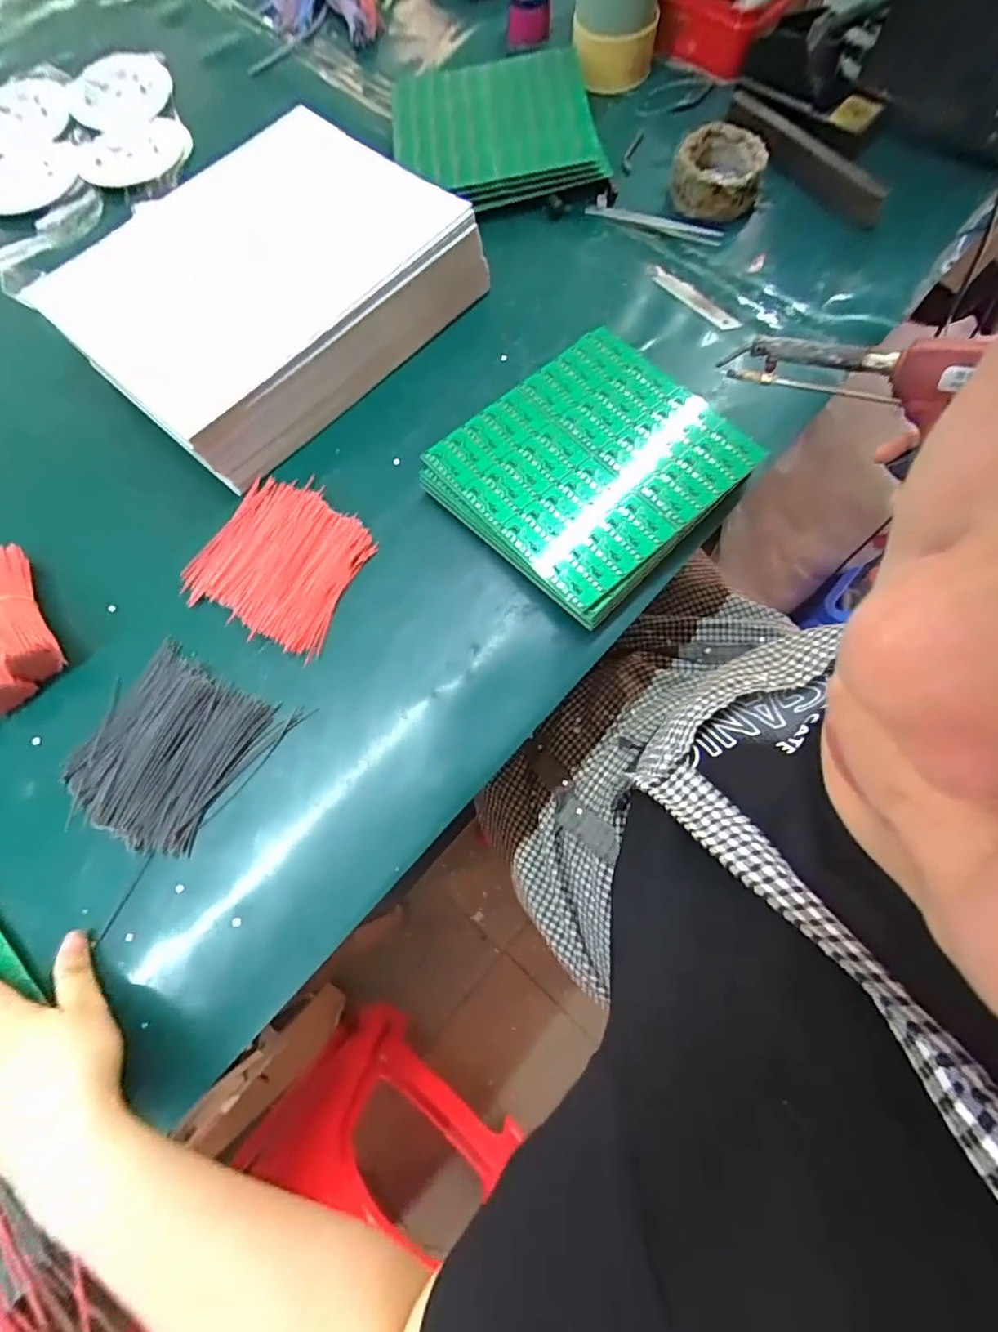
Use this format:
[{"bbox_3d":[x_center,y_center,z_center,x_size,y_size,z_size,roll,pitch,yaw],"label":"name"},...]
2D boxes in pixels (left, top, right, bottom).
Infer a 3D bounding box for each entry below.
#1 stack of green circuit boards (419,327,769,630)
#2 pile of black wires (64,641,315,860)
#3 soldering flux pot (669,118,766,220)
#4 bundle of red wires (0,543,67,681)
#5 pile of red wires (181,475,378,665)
[{"bbox_3d":[0.077,-0.166,0.455,0.221,0.032,0.195,-43,76,-12],"label":"stack of green circuit boards"},{"bbox_3d":[-0.239,0.062,0.397,0.124,0.013,0.131,27,74,10],"label":"pile of black wires"},{"bbox_3d":[0.229,-0.517,0.568,0.089,0.050,0.095,14,72,5],"label":"soldering flux pot"},{"bbox_3d":[-0.380,-0.044,0.420,0.039,0.042,0.120,-33,74,-9],"label":"bundle of red wires"},{"bbox_3d":[-0.179,-0.091,0.444,0.139,0.010,0.128,30,75,10],"label":"pile of red wires"}]

